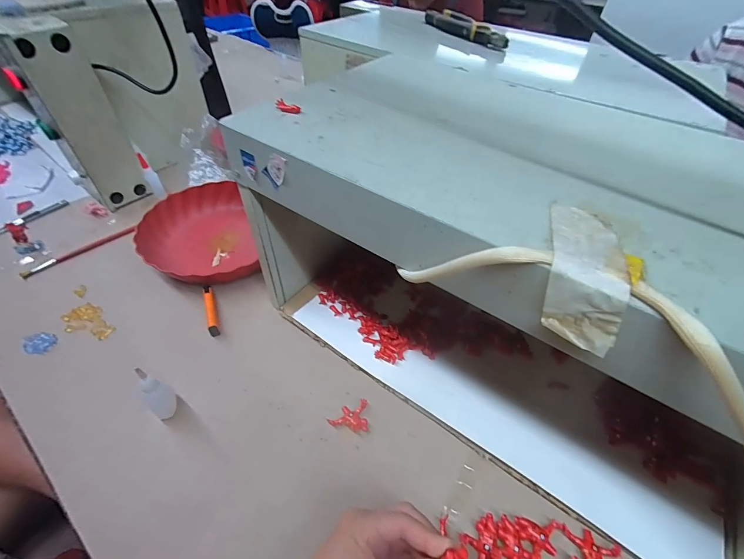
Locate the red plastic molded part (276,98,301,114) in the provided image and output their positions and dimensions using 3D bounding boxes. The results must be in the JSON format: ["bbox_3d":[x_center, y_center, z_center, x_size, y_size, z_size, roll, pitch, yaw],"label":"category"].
[{"bbox_3d":[-0.080,-0.165,0.323,0.022,0.006,0.009,16,50,-5],"label":"red plastic molded part"}]

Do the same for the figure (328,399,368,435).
[{"bbox_3d":[-0.027,0.161,0.404,0.046,0.007,0.037,4,49,5],"label":"figure"}]

